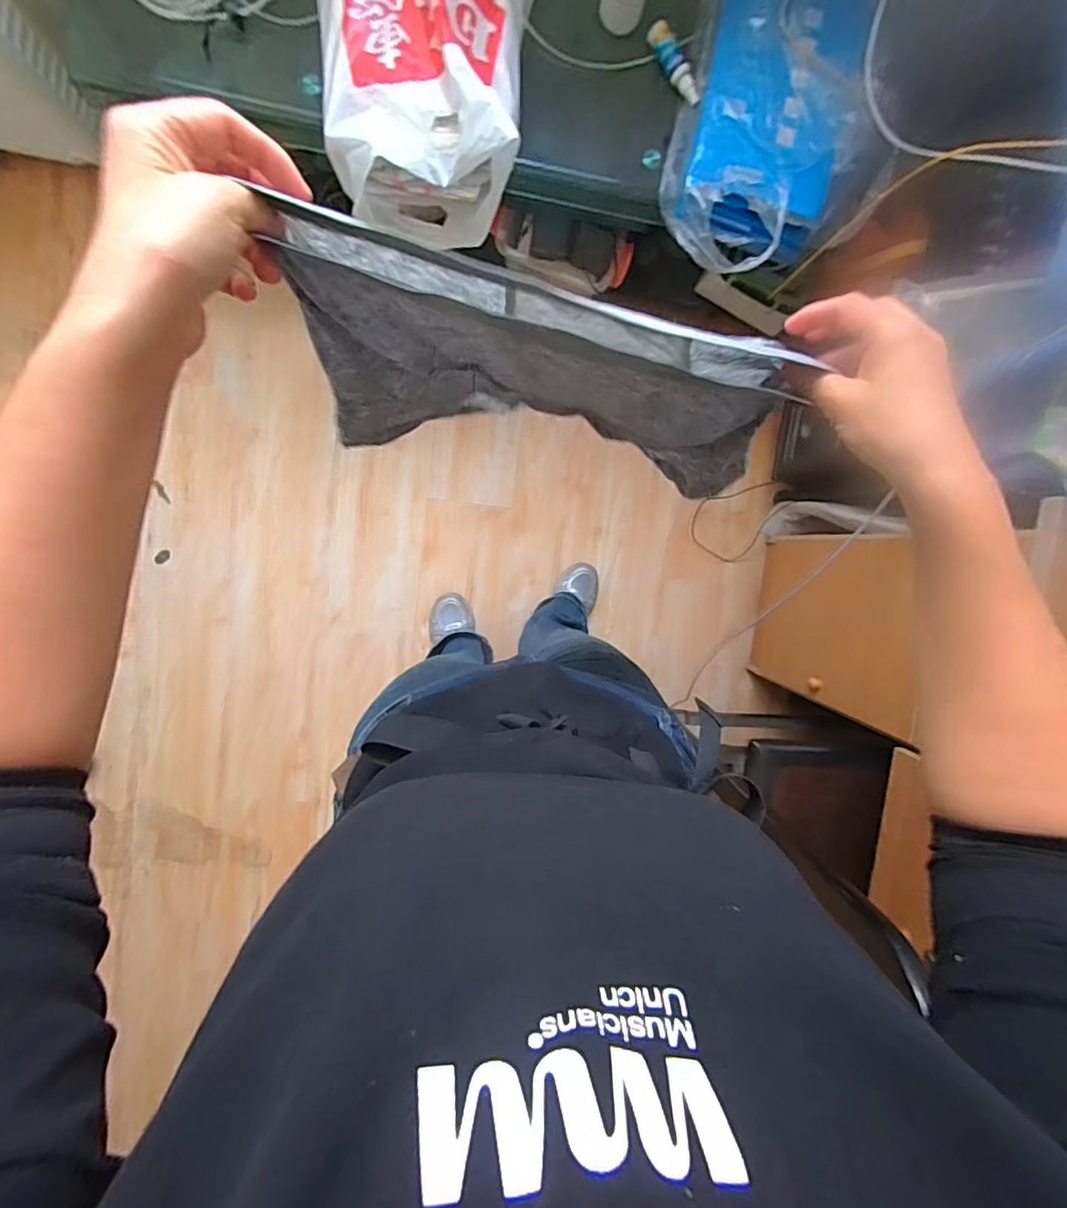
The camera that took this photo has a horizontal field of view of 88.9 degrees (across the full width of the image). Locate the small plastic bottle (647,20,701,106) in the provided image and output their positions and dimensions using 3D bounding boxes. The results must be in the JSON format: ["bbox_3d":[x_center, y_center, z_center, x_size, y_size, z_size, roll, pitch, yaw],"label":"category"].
[{"bbox_3d":[0.213,-0.804,0.808,0.032,0.022,0.117,-36,98,-1],"label":"small plastic bottle"}]

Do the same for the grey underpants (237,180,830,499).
[{"bbox_3d":[0.017,-0.151,0.401,0.327,0.222,0.076,7,96,-6],"label":"grey underpants"}]

